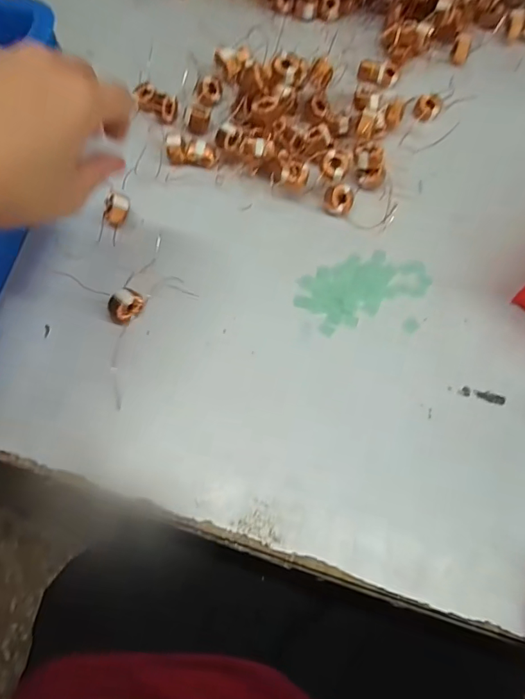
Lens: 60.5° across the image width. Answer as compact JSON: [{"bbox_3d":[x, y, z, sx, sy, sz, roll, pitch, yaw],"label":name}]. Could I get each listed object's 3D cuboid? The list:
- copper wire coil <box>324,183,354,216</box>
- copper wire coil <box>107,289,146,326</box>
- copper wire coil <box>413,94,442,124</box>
[{"bbox_3d":[0.067,-0.129,0.392,0.025,0.022,0.019,-9,67,-5],"label":"copper wire coil"},{"bbox_3d":[-0.104,-0.032,0.341,0.015,0.023,0.028,33,70,12],"label":"copper wire coil"},{"bbox_3d":[0.163,-0.238,0.442,0.025,0.011,0.024,0,67,-1],"label":"copper wire coil"}]

